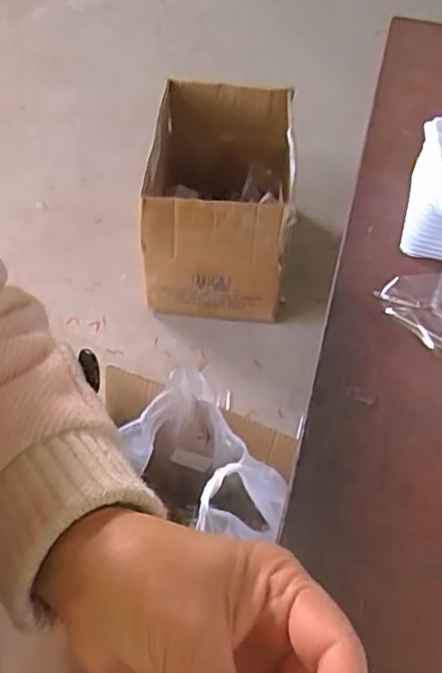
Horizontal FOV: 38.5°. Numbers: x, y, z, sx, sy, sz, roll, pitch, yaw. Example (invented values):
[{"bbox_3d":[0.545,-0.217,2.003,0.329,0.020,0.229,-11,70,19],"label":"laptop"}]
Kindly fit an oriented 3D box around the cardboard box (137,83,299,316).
[{"bbox_3d":[-0.003,-0.285,1.319,0.276,0.300,0.418,6,55,2],"label":"cardboard box"}]

